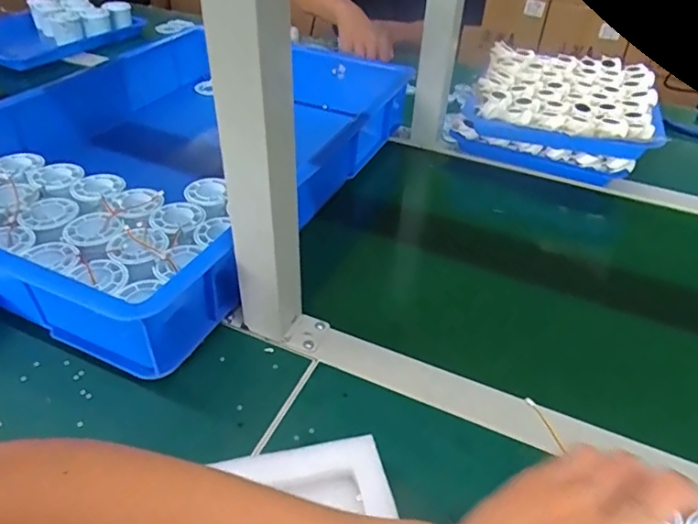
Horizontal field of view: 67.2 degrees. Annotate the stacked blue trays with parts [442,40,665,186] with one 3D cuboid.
[{"bbox_3d":[0.311,-0.230,0.787,0.271,0.083,0.273,21,43,21],"label":"stacked blue trays with parts"}]

